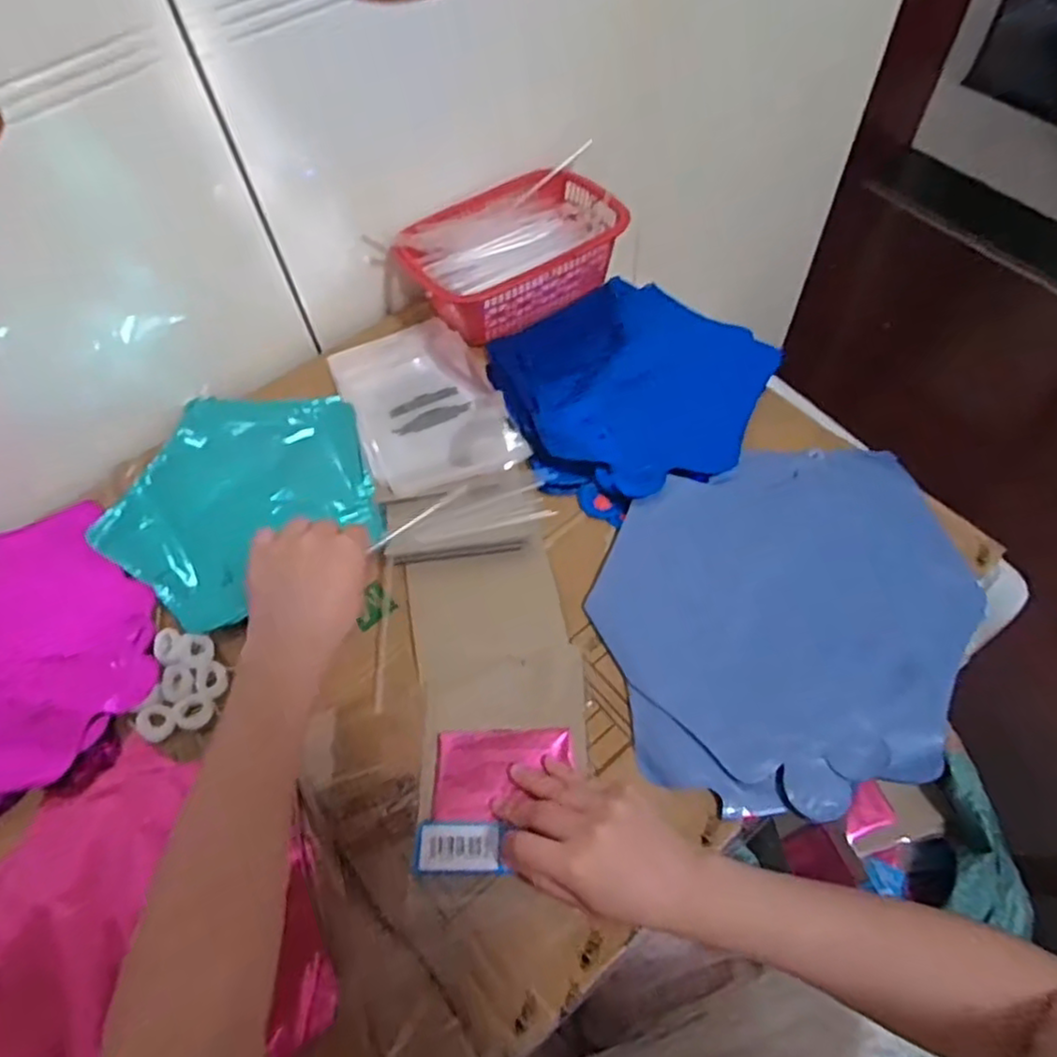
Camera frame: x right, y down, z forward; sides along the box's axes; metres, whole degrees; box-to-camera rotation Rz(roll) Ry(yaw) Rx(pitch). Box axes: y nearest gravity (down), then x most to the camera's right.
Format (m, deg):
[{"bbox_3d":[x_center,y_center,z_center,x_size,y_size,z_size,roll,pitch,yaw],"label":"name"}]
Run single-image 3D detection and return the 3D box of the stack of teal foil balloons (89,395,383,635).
[{"bbox_3d":[-0.250,-0.032,0.592,0.220,0.020,0.233,-20,61,-9],"label":"stack of teal foil balloons"}]

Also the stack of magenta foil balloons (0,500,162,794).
[{"bbox_3d":[-0.418,0.096,0.533,0.244,0.032,0.237,-25,62,-12],"label":"stack of magenta foil balloons"}]

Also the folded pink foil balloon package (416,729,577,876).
[{"bbox_3d":[-0.021,0.181,0.458,0.099,0.008,0.091,0,60,2],"label":"folded pink foil balloon package"}]

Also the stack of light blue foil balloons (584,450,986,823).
[{"bbox_3d":[0.201,0.063,0.520,0.288,0.017,0.258,-15,60,-7],"label":"stack of light blue foil balloons"}]

